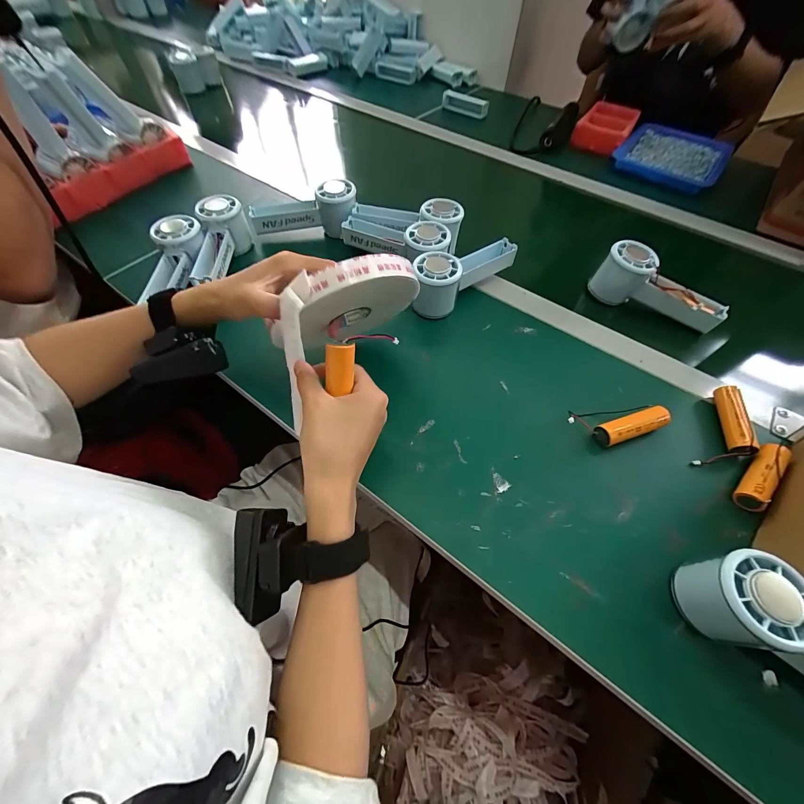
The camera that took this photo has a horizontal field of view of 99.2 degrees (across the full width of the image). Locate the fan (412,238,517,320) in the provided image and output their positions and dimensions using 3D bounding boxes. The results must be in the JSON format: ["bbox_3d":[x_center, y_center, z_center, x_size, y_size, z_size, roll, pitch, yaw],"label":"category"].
[{"bbox_3d":[0.075,-0.165,0.436,0.152,0.060,0.058,-39,67,-22],"label":"fan"}]

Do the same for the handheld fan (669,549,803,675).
[{"bbox_3d":[0.281,0.164,0.233,0.159,0.057,0.058,28,62,15],"label":"handheld fan"}]

